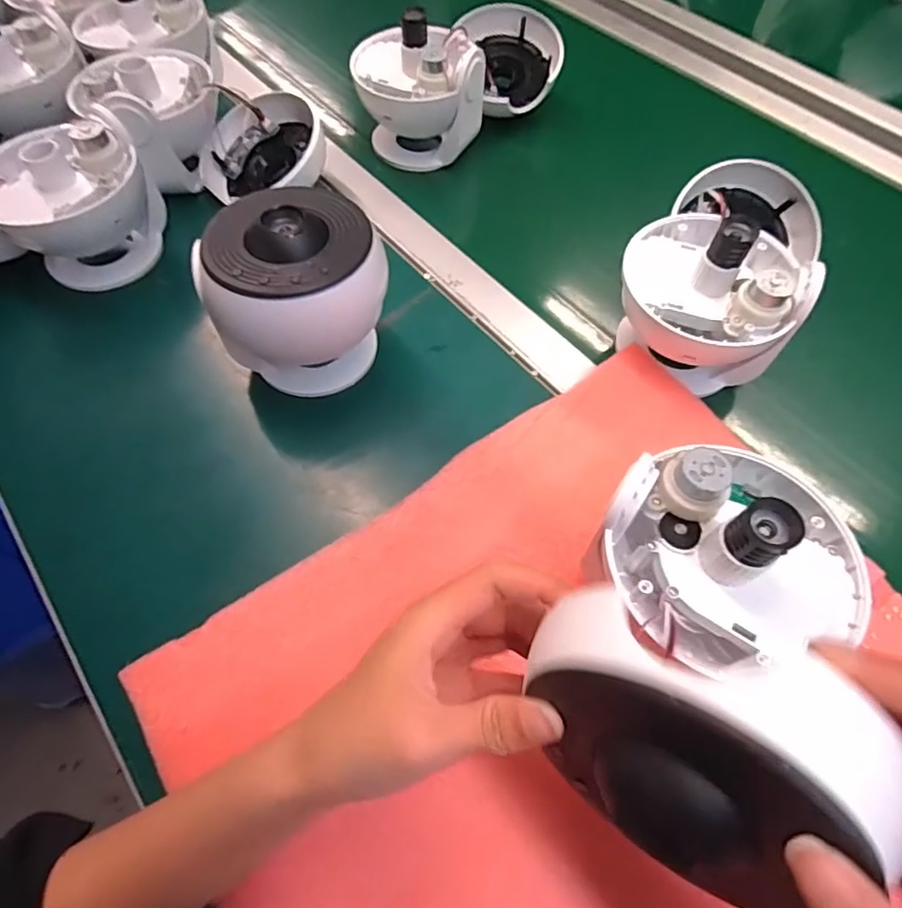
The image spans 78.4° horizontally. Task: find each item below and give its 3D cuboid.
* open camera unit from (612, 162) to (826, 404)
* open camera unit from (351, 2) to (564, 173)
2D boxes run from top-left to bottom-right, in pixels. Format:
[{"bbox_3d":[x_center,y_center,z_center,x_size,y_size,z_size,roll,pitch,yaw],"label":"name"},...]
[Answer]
[{"bbox_3d":[0.206,-0.145,0.418,0.118,0.104,0.192,28,63,14],"label":"open camera unit"},{"bbox_3d":[0.014,-0.379,0.550,0.222,0.106,0.116,-40,68,-21],"label":"open camera unit"}]

